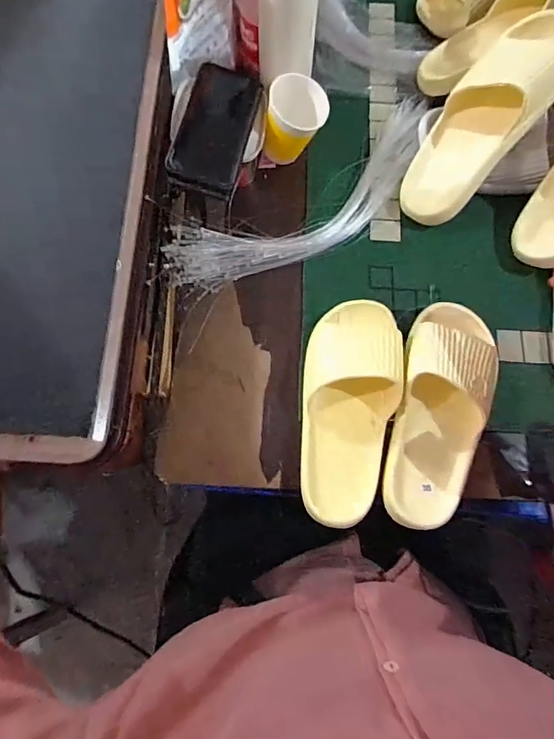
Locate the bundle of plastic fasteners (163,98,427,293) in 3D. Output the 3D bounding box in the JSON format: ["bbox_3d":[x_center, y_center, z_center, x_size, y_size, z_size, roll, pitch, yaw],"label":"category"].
[{"bbox_3d":[0.053,-0.211,0.558,0.408,0.037,0.113,-35,79,-10],"label":"bundle of plastic fasteners"}]

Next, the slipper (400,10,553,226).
[{"bbox_3d":[0.243,-0.295,0.522,0.102,0.067,0.259,39,109,8],"label":"slipper"}]

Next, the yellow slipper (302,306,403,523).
[{"bbox_3d":[0.080,0.038,0.479,0.101,0.062,0.242,4,75,-1],"label":"yellow slipper"}]

